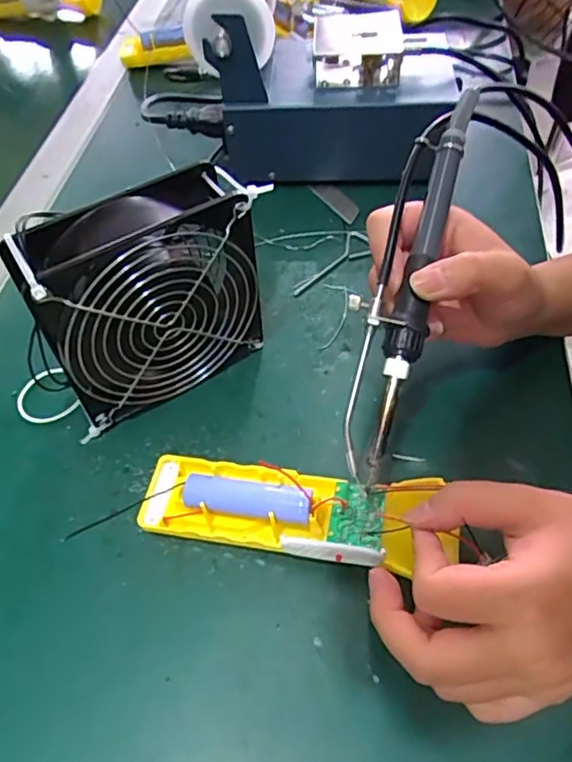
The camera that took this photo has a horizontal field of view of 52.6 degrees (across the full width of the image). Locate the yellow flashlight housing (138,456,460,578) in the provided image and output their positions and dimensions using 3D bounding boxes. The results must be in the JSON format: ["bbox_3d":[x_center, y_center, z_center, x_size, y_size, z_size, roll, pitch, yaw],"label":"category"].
[{"bbox_3d":[0.001,0.066,0.298,0.159,0.027,0.045,4,53,15],"label":"yellow flashlight housing"}]

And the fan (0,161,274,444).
[{"bbox_3d":[-0.075,-0.045,0.331,0.128,0.123,0.047,-31,57,-19],"label":"fan"}]

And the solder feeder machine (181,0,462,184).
[{"bbox_3d":[0.032,-0.244,0.465,0.190,0.145,0.103,2,53,4],"label":"solder feeder machine"}]

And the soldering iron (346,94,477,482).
[{"bbox_3d":[0.058,-0.053,0.287,0.035,0.017,0.200,14,83,13],"label":"soldering iron"}]

